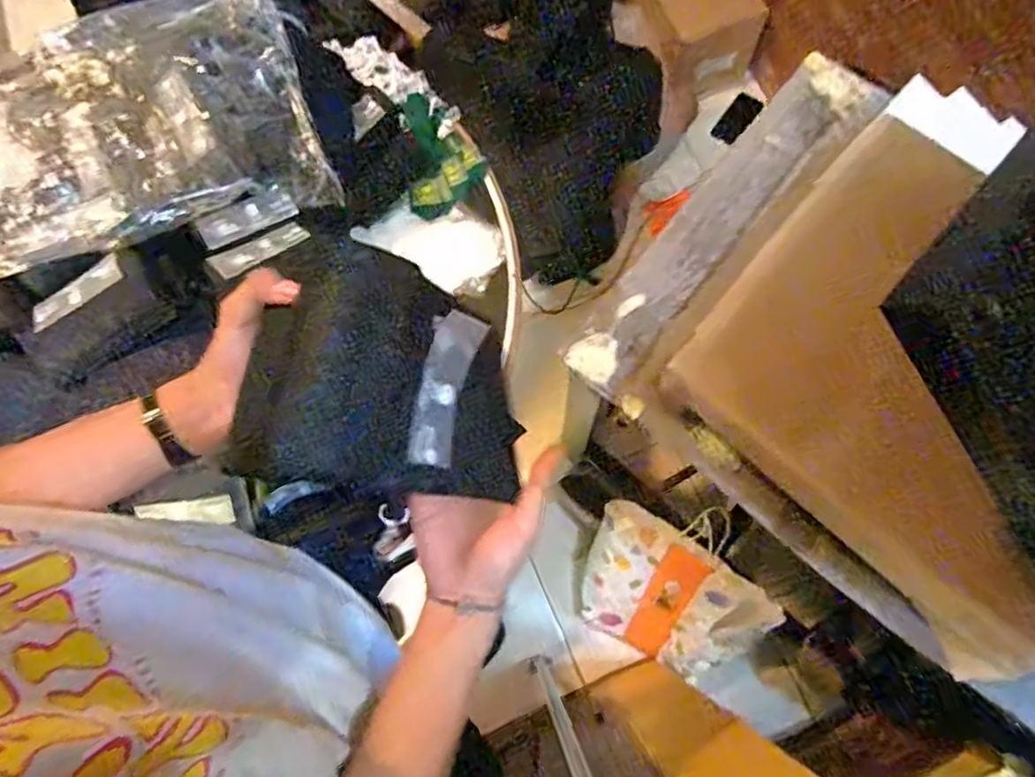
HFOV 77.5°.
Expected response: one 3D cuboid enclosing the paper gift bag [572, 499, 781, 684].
[{"bbox_3d":[0.304,0.377,1.243,0.352,0.110,0.321,27,113,11],"label":"paper gift bag"}]

